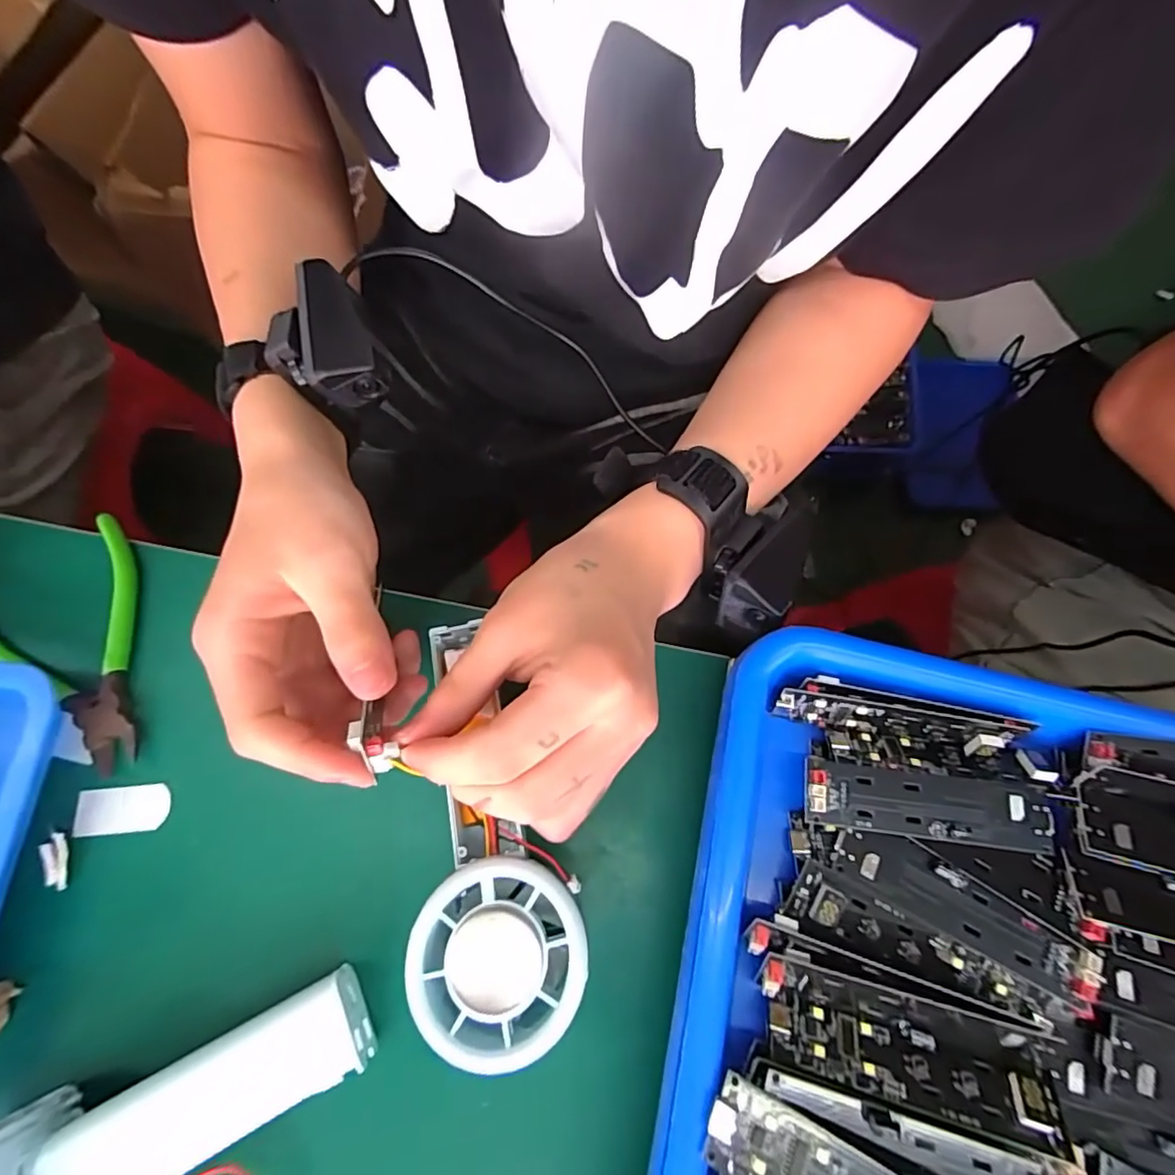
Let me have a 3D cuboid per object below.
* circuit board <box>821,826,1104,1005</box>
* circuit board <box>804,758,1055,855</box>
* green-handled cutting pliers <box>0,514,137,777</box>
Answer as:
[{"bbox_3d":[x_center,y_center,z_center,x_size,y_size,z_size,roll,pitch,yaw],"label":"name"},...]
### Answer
[{"bbox_3d":[0.138,0.117,0.209,0.091,0.009,0.023,28,75,8],"label":"circuit board"},{"bbox_3d":[0.130,0.083,0.218,0.091,0.008,0.024,7,73,2],"label":"circuit board"},{"bbox_3d":[-0.236,0.028,0.268,0.076,0.013,0.116,-38,77,-11],"label":"green-handled cutting pliers"}]

